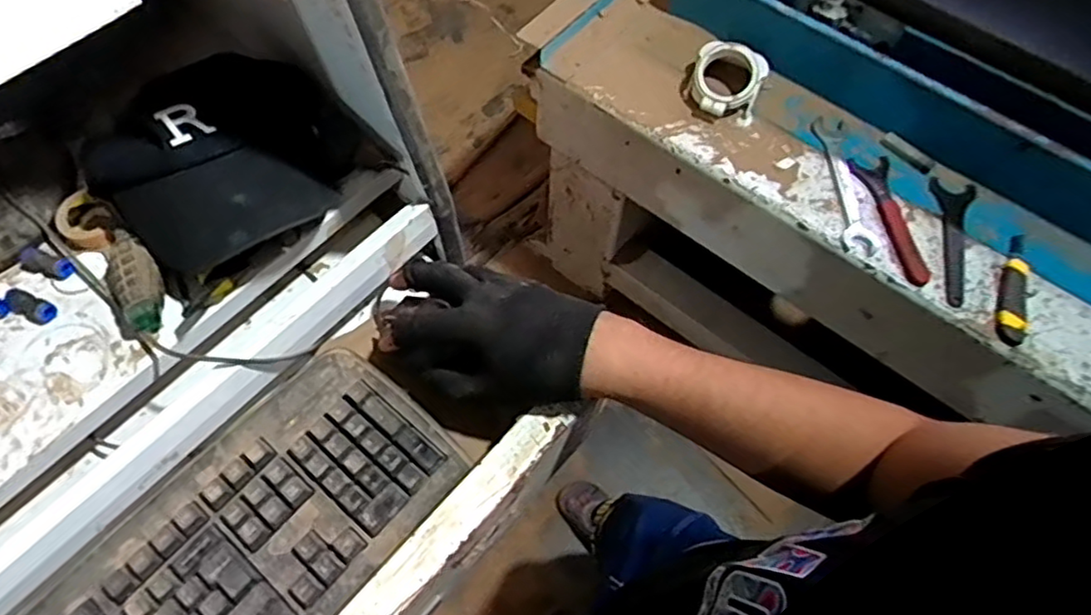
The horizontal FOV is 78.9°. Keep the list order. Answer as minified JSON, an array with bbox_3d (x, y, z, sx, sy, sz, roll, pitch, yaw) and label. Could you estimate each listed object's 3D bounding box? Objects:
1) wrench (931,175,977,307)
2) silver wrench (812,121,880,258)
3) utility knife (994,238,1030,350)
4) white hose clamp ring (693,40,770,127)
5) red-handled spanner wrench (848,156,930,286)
[{"bbox_3d":[0.656,-0.104,1.050,0.060,0.021,0.224,5,71,-5],"label":"wrench"},{"bbox_3d":[0.502,-0.206,1.107,0.053,0.012,0.270,-5,70,-5],"label":"silver wrench"},{"bbox_3d":[0.708,-0.027,1.003,0.041,0.018,0.192,17,63,7],"label":"utility knife"},{"bbox_3d":[0.318,-0.390,1.149,0.123,0.075,0.119,14,63,6],"label":"white hose clamp ring"},{"bbox_3d":[0.564,-0.144,1.074,0.048,0.016,0.238,-16,73,2],"label":"red-handled spanner wrench"}]

